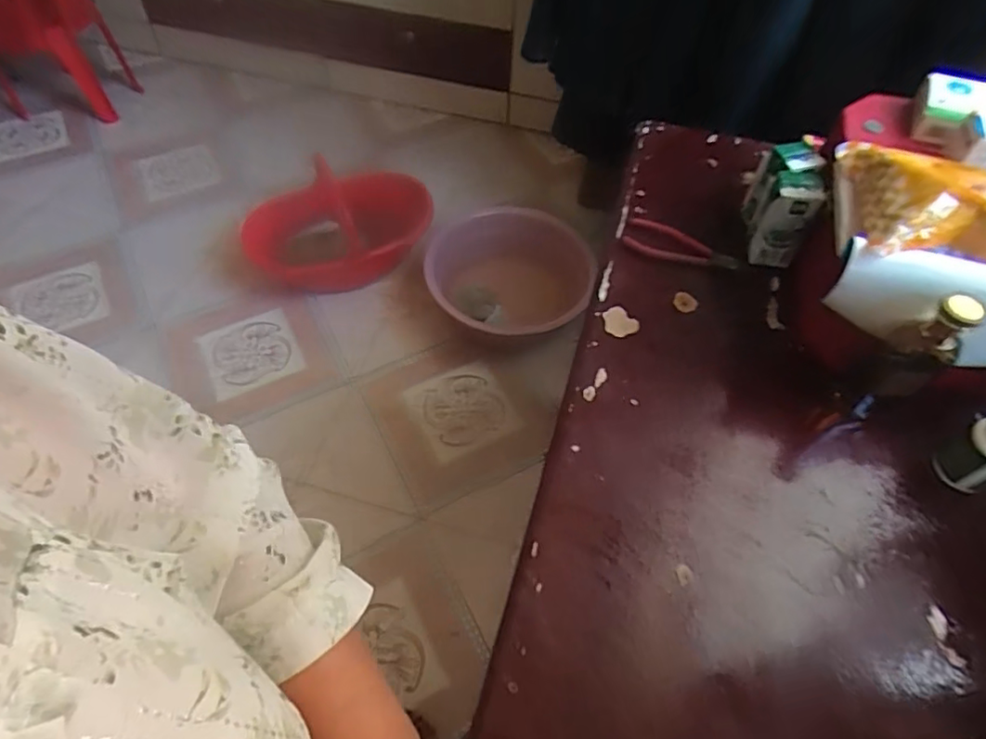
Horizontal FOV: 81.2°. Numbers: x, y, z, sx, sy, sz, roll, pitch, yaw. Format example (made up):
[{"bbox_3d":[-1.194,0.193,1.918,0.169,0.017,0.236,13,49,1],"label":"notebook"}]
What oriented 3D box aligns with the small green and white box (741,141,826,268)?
[{"bbox_3d":[0.331,-0.191,0.665,0.057,0.101,0.105,10,57,4],"label":"small green and white box"}]

